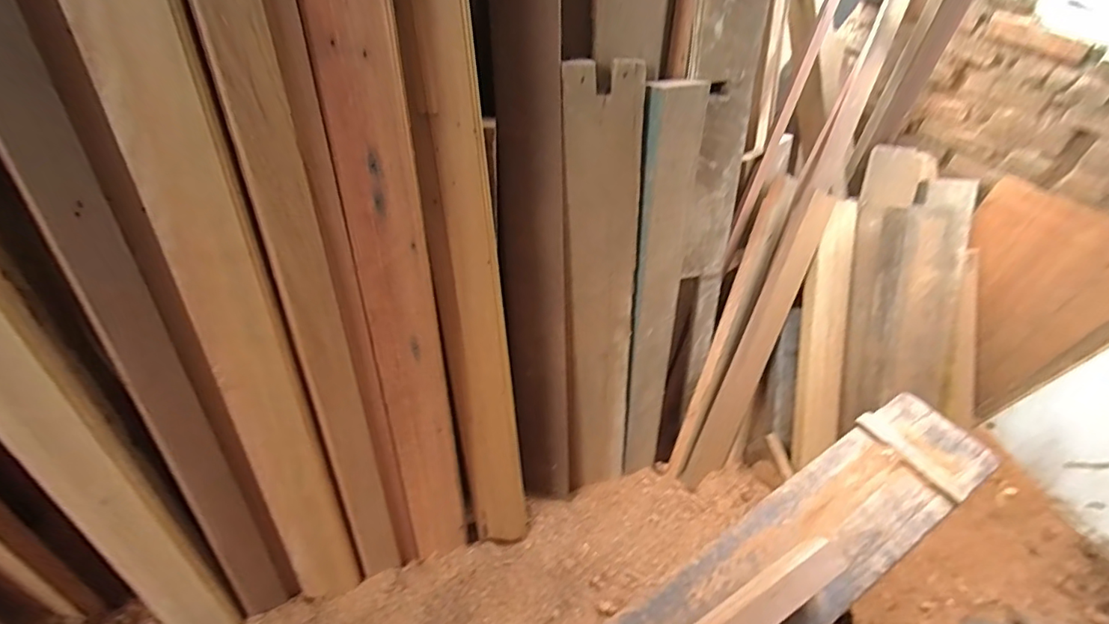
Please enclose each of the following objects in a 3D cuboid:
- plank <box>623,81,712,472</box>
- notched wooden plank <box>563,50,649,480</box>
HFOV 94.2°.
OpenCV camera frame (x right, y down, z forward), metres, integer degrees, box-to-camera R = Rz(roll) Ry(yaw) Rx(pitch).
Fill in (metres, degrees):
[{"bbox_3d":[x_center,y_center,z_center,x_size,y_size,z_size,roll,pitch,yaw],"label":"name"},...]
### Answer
[{"bbox_3d":[0.209,0.000,1.063,0.117,0.861,0.032,-12,31,-23],"label":"plank"},{"bbox_3d":[0.093,0.001,1.028,0.134,0.896,0.046,0,27,3],"label":"notched wooden plank"}]

